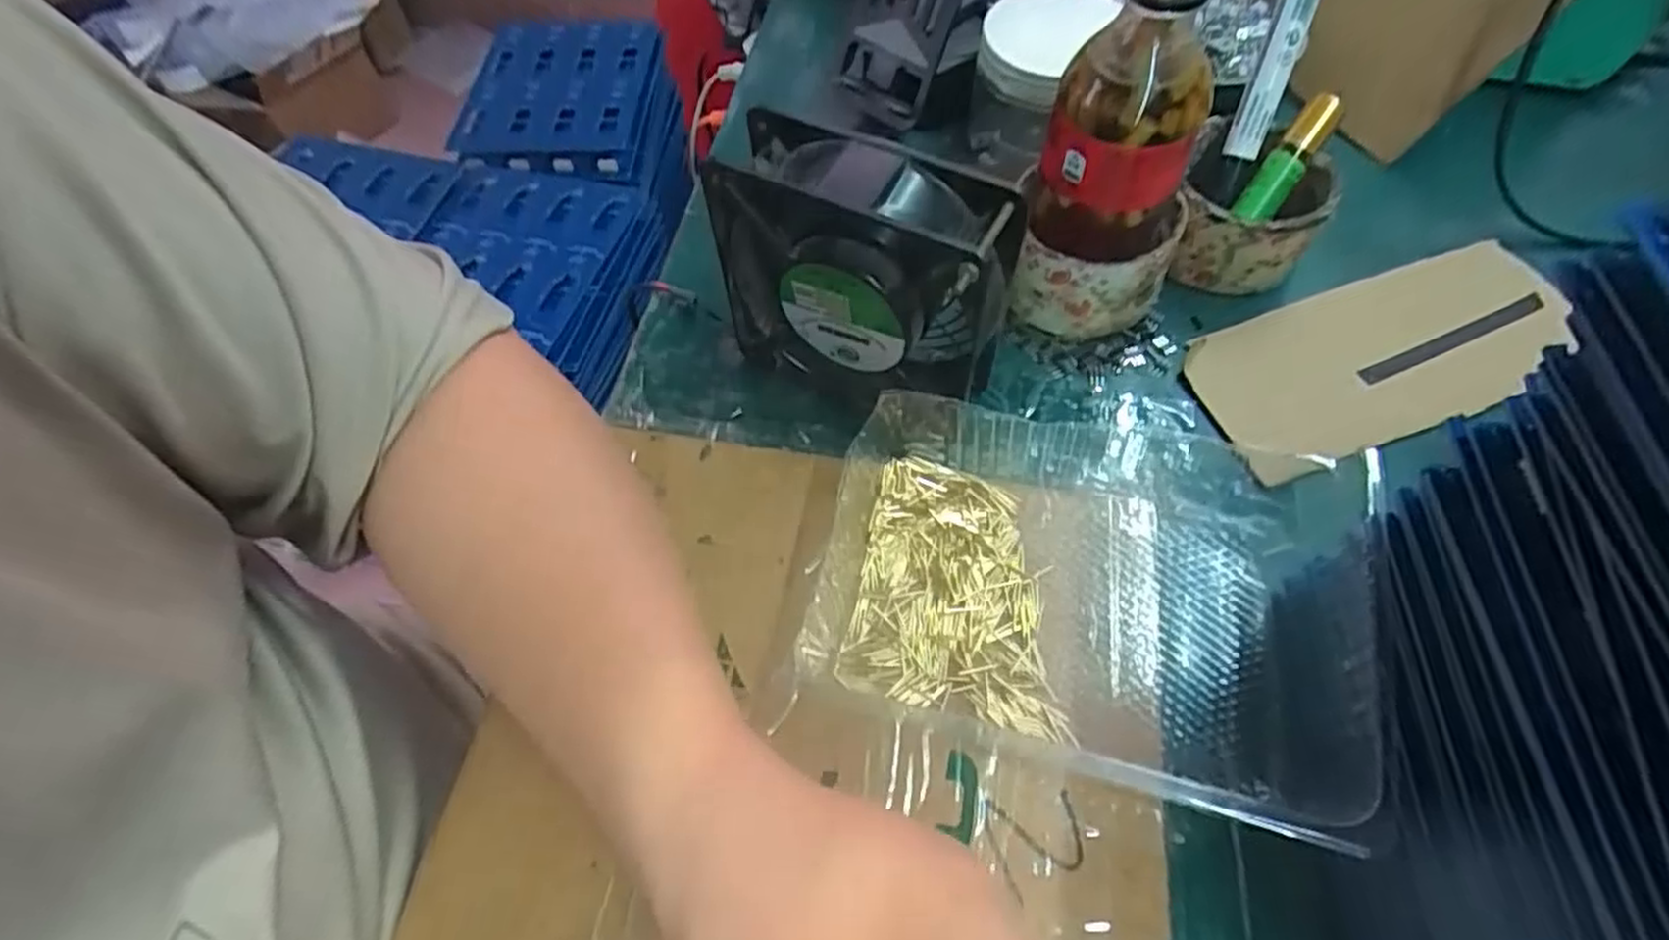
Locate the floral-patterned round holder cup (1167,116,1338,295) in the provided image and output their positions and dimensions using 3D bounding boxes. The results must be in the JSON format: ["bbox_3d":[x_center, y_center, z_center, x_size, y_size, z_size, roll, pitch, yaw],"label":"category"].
[{"bbox_3d":[0.211,-0.134,0.383,0.068,0.052,0.076,21,63,15],"label":"floral-patterned round holder cup"}]

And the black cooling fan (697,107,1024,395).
[{"bbox_3d":[0.010,-0.078,0.322,0.124,0.120,0.045,25,64,17],"label":"black cooling fan"}]

